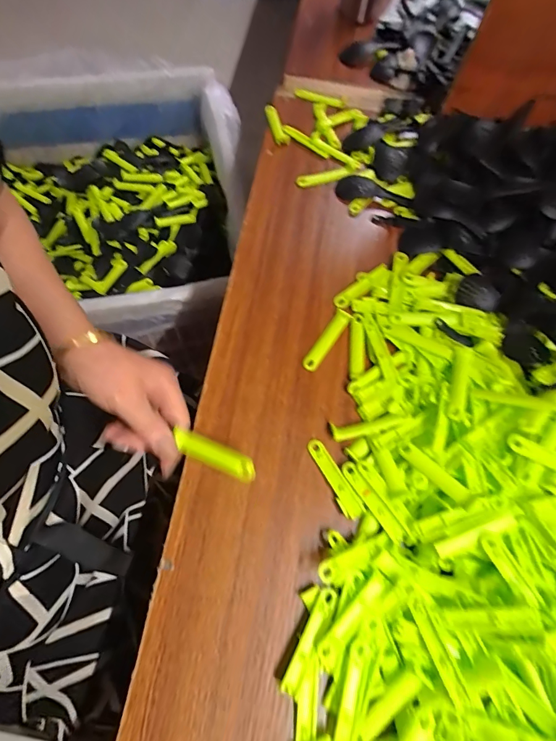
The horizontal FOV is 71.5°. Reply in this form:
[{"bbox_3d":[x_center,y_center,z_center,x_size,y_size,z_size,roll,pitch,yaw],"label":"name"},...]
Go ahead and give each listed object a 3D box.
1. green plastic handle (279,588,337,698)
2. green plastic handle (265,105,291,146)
[{"bbox_3d":[0.025,0.210,0.303,0.014,0.010,0.075,28,69,8],"label":"green plastic handle"},{"bbox_3d":[-0.003,-0.339,0.532,0.018,0.010,0.070,-19,77,-6],"label":"green plastic handle"}]

